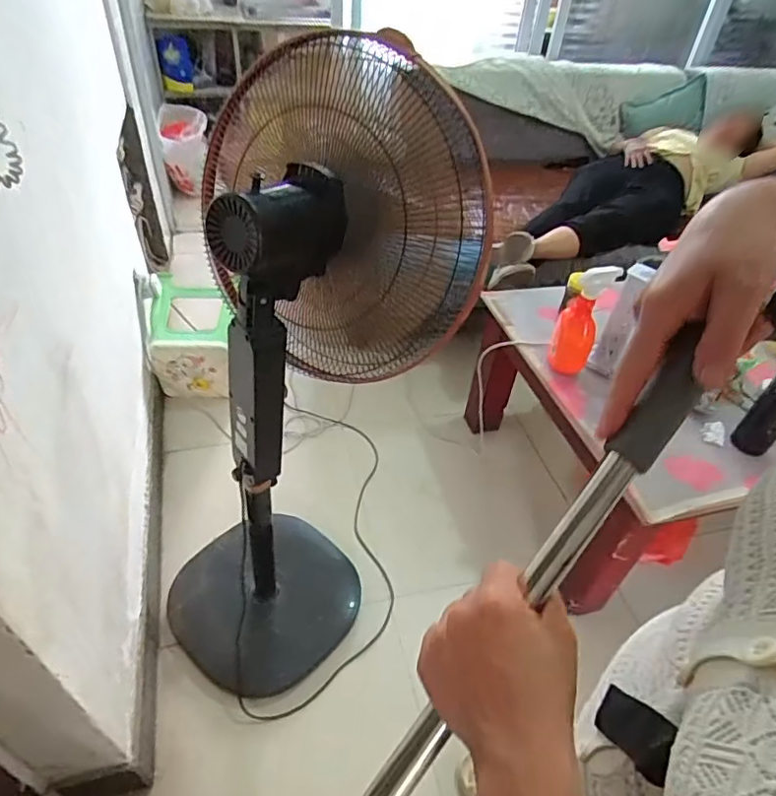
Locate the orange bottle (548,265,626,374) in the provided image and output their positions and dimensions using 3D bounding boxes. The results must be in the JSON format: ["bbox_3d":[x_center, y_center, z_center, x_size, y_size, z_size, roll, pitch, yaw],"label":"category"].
[{"bbox_3d":[0.483,-0.200,1.387,0.106,0.287,0.092,20,45,15],"label":"orange bottle"}]

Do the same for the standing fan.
[{"bbox_3d":[-0.208,0.032,1.029,0.552,1.151,0.424,-23,50,-27],"label":"standing fan"}]

